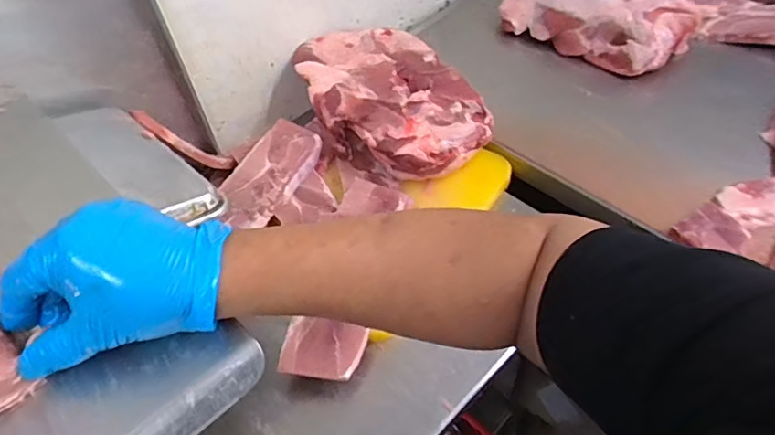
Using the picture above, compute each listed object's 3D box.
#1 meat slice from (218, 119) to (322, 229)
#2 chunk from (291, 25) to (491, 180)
[{"bbox_3d":[-0.185,-0.072,0.876,0.097,0.016,0.205,27,57,3],"label":"meat slice"},{"bbox_3d":[0.002,-0.201,0.962,0.248,0.093,0.337,-26,52,-17],"label":"chunk"}]

